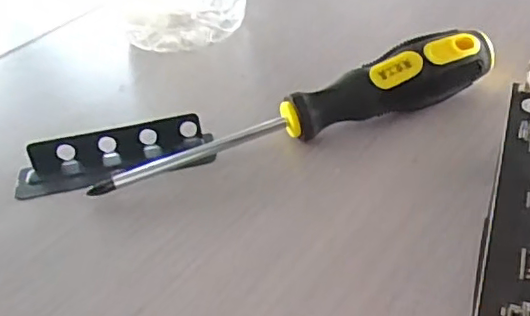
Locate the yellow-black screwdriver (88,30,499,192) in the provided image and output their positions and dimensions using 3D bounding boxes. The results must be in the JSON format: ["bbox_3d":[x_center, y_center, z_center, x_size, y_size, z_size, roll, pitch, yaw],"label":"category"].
[{"bbox_3d":[0.017,-0.022,0.280,0.197,0.034,0.025,-15,38,-10],"label":"yellow-black screwdriver"}]

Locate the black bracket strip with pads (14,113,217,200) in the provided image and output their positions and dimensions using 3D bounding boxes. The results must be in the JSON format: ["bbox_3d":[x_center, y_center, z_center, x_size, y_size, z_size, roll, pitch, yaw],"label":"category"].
[{"bbox_3d":[-0.072,-0.001,0.284,0.091,0.013,0.032,-11,37,-6],"label":"black bracket strip with pads"}]

